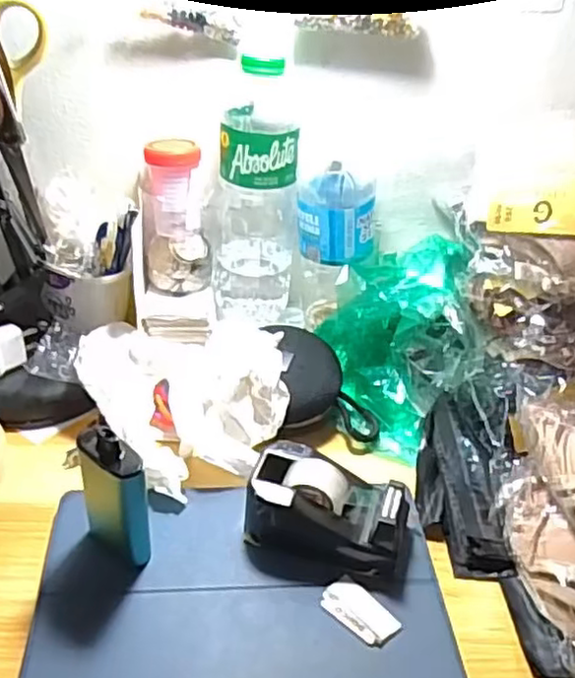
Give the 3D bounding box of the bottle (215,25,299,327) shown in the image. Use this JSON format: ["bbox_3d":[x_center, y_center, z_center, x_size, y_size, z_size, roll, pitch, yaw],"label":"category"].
[{"bbox_3d":[-0.022,-0.116,0.530,0.061,0.219,0.058,4,37,-2],"label":"bottle"}]

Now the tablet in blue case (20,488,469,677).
[{"bbox_3d":[-0.026,0.161,0.406,0.238,0.023,0.155,0,37,-7],"label":"tablet in blue case"}]

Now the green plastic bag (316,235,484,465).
[{"bbox_3d":[0.091,-0.001,0.548,0.114,0.105,0.156,10,37,6],"label":"green plastic bag"}]

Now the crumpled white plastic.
[{"bbox_3d":[-0.076,0.048,0.491,0.145,0.058,0.128,0,38,-8],"label":"crumpled white plastic"}]

